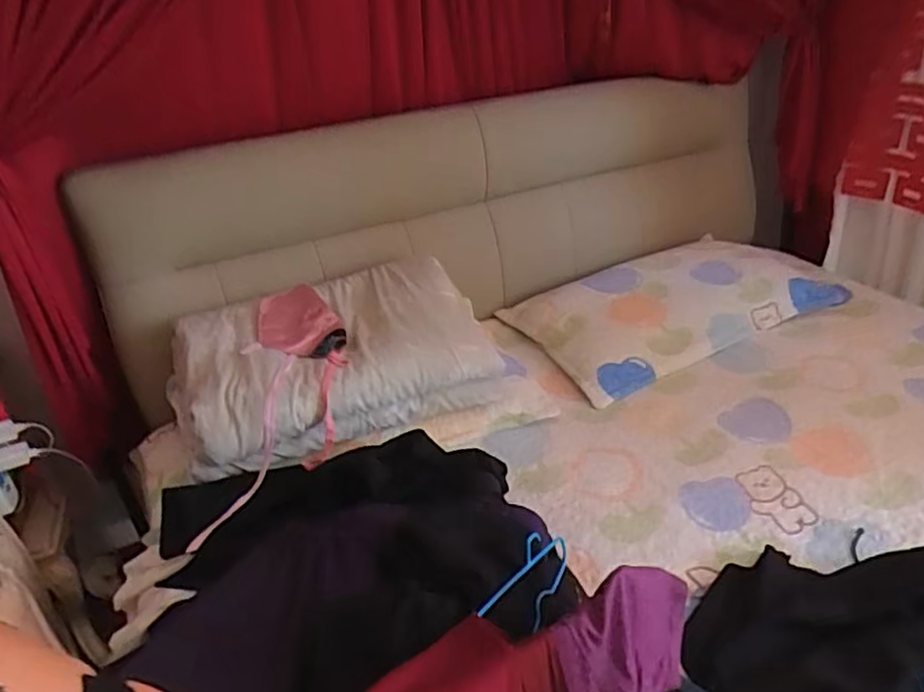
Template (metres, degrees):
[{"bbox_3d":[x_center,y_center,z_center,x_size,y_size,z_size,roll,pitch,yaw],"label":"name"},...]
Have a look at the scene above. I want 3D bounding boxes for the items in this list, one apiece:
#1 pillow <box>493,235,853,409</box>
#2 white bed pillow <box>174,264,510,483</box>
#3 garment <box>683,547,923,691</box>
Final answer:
[{"bbox_3d":[0.553,-0.118,1.617,0.834,0.141,0.404,-18,30,-21],"label":"pillow"},{"bbox_3d":[-0.276,0.028,1.301,0.614,0.197,0.367,-16,29,-17],"label":"white bed pillow"},{"bbox_3d":[0.522,0.358,0.799,0.458,0.072,0.296,5,29,20],"label":"garment"}]

